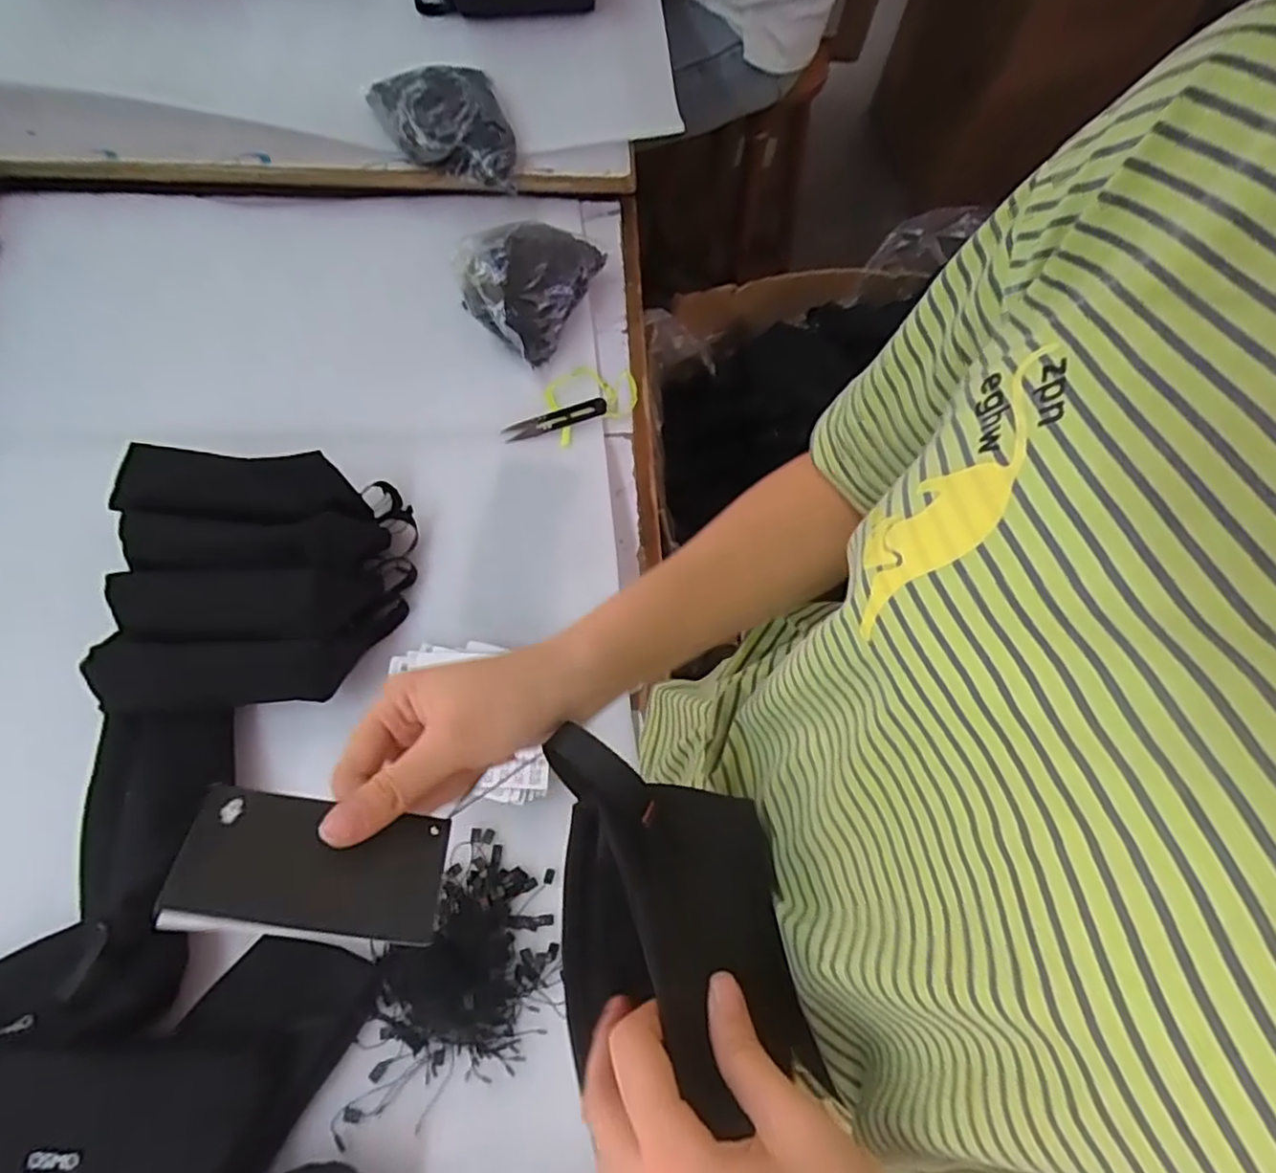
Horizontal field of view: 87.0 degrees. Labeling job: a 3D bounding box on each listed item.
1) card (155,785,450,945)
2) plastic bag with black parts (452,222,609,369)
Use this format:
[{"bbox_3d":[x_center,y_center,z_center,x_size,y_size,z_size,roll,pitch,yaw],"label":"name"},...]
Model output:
[{"bbox_3d":[-0.117,0.102,0.248,0.088,0.005,0.048,16,43,-18],"label":"card"},{"bbox_3d":[-0.112,-0.314,0.684,0.112,0.085,0.156,23,67,8],"label":"plastic bag with black parts"}]

